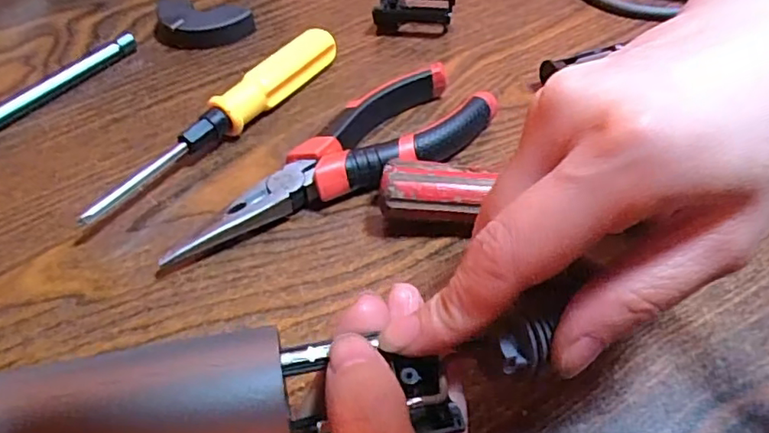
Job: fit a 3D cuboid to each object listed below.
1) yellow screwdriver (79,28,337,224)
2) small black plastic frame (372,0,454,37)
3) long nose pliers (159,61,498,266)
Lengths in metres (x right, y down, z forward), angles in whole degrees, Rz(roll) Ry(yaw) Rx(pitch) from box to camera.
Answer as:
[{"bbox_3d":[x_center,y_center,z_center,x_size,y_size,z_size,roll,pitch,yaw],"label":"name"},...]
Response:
[{"bbox_3d":[-0.078,-0.048,0.284,0.022,0.022,0.152,31,56,28],"label":"yellow screwdriver"},{"bbox_3d":[0.017,-0.120,0.347,0.043,0.016,0.027,9,48,12],"label":"small black plastic frame"},{"bbox_3d":[-0.019,-0.021,0.258,0.152,0.019,0.047,-34,54,-25],"label":"long nose pliers"}]

